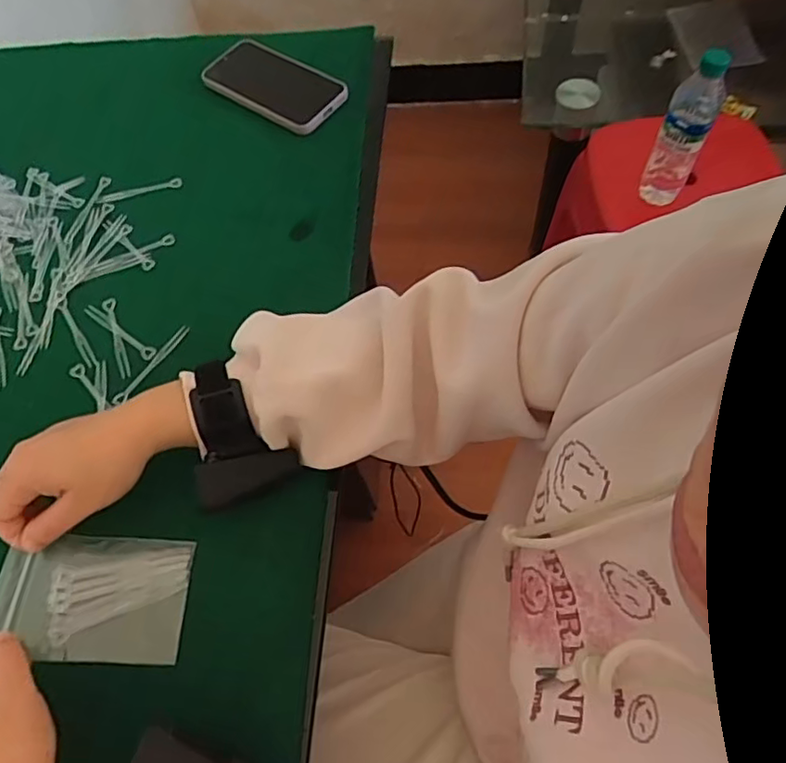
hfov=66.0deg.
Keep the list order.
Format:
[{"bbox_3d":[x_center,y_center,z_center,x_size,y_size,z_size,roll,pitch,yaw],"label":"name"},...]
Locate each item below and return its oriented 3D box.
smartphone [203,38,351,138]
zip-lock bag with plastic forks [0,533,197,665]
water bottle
[{"bbox_3d":[-0.128,-0.325,0.655,0.161,0.008,0.081,32,70,21],"label":"smartphone"},{"bbox_3d":[-0.201,0.143,0.406,0.118,0.006,0.080,6,58,-9],"label":"zip-lock bag with plastic forks"},{"bbox_3d":[0.401,-0.344,0.833,0.060,0.235,0.064,28,69,17],"label":"water bottle"}]

